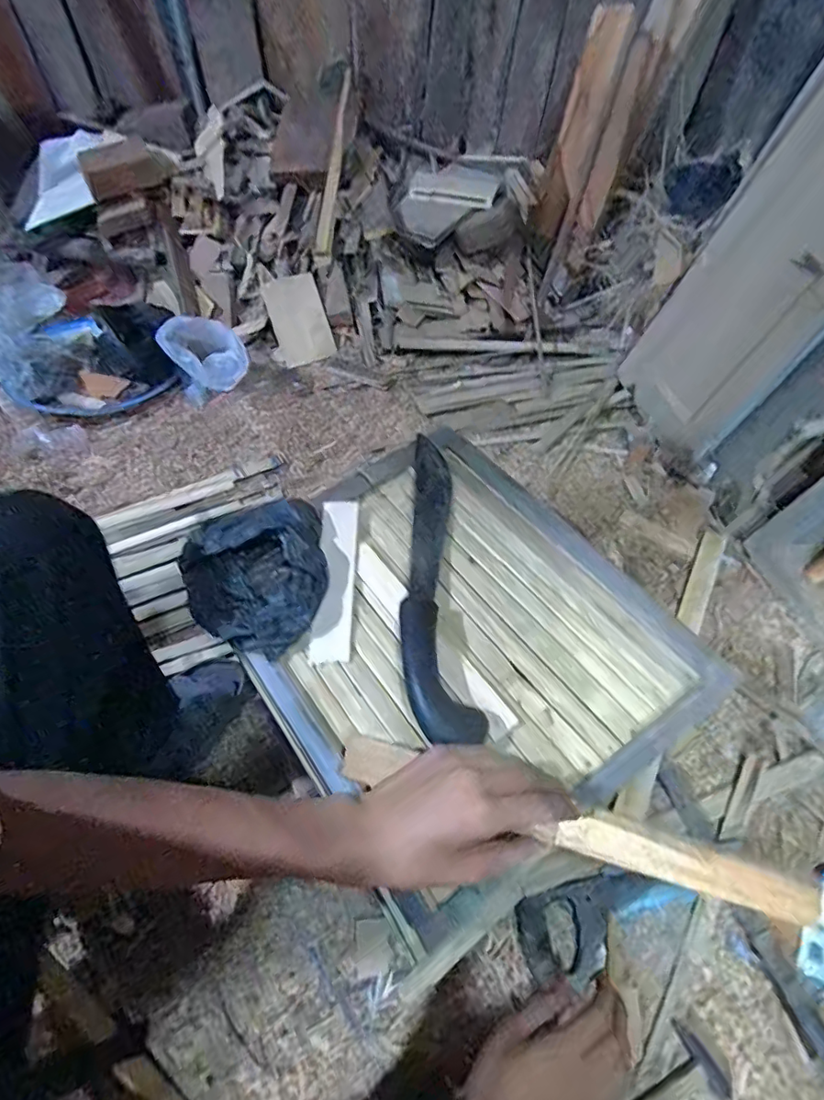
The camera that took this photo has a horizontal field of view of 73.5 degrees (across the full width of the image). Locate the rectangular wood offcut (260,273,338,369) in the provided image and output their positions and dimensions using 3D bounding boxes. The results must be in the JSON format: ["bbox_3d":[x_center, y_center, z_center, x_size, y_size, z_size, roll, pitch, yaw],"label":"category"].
[{"bbox_3d":[-0.285,-0.564,1.363,0.148,0.017,0.232,-18,91,-3],"label":"rectangular wood offcut"}]

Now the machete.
[{"bbox_3d":[0.018,0.017,0.550,0.064,0.029,0.348,-5,56,-1],"label":"machete"}]

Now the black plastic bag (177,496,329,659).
[{"bbox_3d":[-0.143,0.024,0.536,0.148,0.046,0.143,-28,59,-16],"label":"black plastic bag"}]

